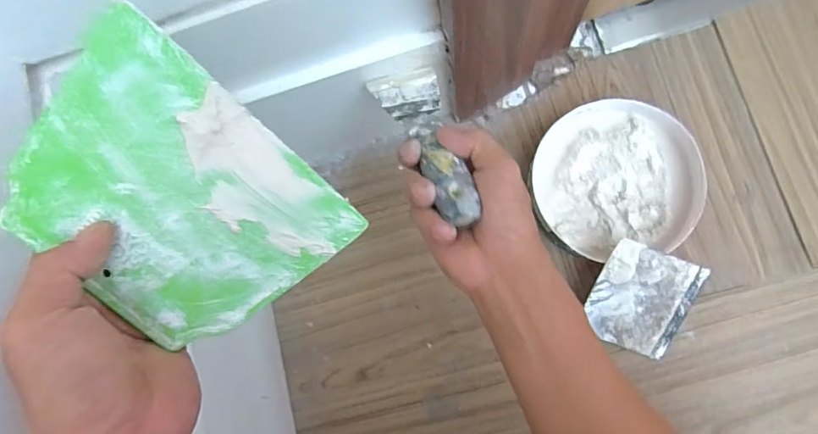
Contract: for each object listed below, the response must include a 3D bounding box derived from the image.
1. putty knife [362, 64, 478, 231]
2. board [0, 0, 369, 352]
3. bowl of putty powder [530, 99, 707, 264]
[{"bbox_3d":[0.015,-0.066,0.384,0.053,0.018,0.189,-23,44,3],"label":"putty knife"},{"bbox_3d":[-0.126,-0.008,0.266,0.162,0.005,0.124,43,85,-13],"label":"board"},{"bbox_3d":[0.223,-0.042,0.541,0.169,0.048,0.163,-1,83,7],"label":"bowl of putty powder"}]

